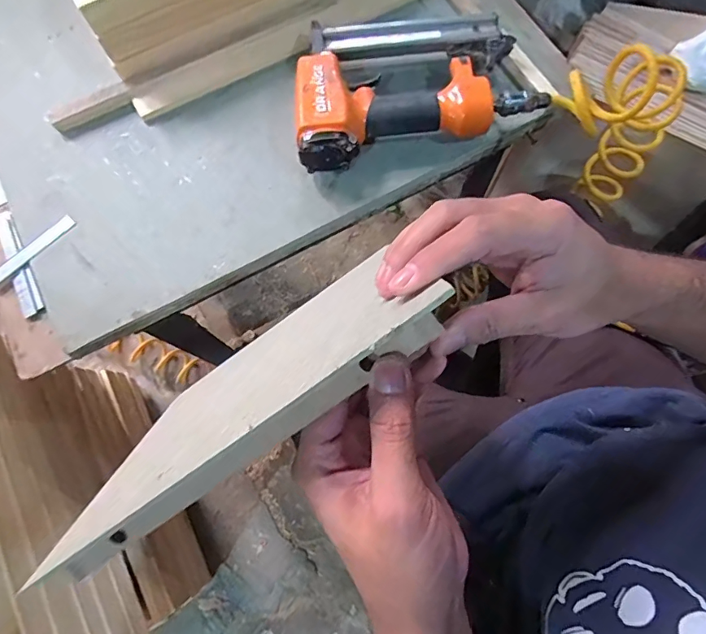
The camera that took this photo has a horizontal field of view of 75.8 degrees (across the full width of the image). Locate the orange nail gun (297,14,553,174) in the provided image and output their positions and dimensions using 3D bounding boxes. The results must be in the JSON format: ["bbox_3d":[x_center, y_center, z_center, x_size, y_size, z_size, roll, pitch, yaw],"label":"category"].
[{"bbox_3d":[0.060,-0.253,0.487,0.254,0.063,0.160,-11,74,-2],"label":"orange nail gun"}]

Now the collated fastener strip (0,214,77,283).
[{"bbox_3d":[-0.332,-0.068,0.465,0.016,0.004,0.103,42,79,12],"label":"collated fastener strip"}]

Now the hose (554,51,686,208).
[{"bbox_3d":[0.307,-0.217,0.536,0.121,0.305,0.063,-24,73,18],"label":"hose"}]

